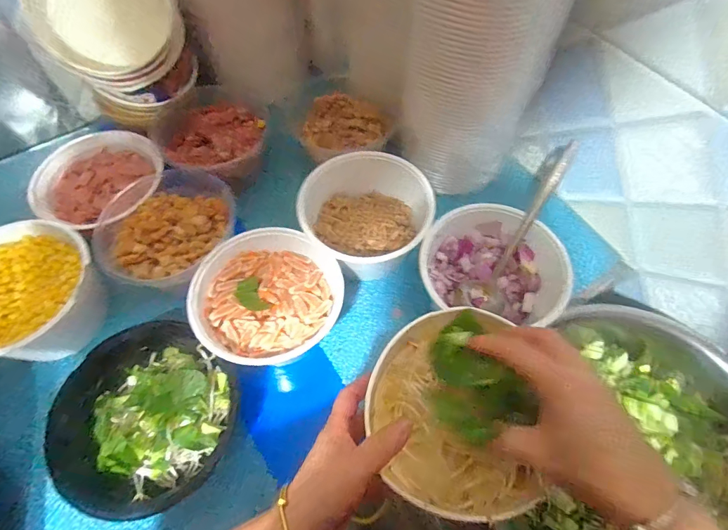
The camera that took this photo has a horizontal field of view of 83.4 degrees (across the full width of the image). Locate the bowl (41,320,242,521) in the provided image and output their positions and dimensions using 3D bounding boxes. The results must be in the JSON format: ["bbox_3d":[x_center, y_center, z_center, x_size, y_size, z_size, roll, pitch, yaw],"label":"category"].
[{"bbox_3d":[-0.241,0.169,0.454,0.172,0.064,0.188,0,61,0],"label":"bowl"}]

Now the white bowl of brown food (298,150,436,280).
[{"bbox_3d":[0.000,-0.058,0.549,0.164,0.091,0.147,18,63,9],"label":"white bowl of brown food"}]

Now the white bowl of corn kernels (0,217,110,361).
[{"bbox_3d":[-0.405,0.043,0.505,0.162,0.104,0.161,0,61,0],"label":"white bowl of corn kernels"}]

